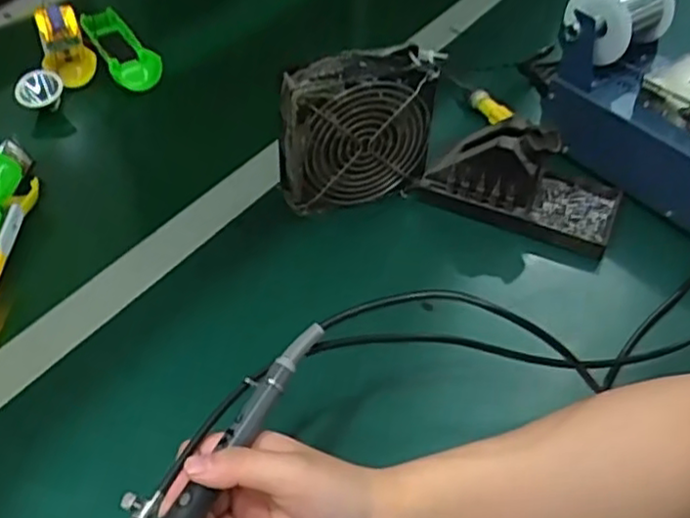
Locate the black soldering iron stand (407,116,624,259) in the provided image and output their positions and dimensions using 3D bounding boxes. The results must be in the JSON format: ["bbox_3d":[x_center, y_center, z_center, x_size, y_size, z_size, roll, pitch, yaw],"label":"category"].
[{"bbox_3d":[0.144,-0.071,0.569,0.156,0.073,0.069,18,48,17],"label":"black soldering iron stand"}]

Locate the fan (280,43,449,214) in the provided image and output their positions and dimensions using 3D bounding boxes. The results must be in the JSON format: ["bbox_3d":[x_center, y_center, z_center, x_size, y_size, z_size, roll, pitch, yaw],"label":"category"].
[{"bbox_3d":[0.012,-0.094,0.568,0.121,0.141,0.042,-5,45,-6],"label":"fan"}]

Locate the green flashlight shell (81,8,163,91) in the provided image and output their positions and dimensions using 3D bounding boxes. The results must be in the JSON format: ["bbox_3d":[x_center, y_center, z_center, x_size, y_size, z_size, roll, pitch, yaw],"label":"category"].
[{"bbox_3d":[-0.246,-0.234,0.774,0.051,0.027,0.159,-21,49,-20],"label":"green flashlight shell"}]

